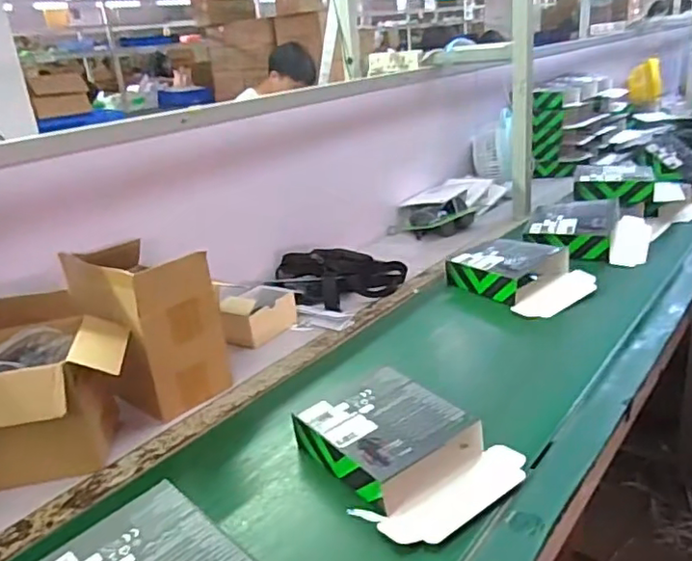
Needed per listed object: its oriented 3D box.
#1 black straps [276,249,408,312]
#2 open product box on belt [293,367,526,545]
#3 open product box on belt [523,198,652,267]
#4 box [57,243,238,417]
[{"bbox_3d":[-0.016,-0.009,1.241,0.278,0.080,0.190,-4,21,5],"label":"black straps"},{"bbox_3d":[0.073,0.200,0.729,0.188,0.063,0.230,-20,25,-33],"label":"open product box on belt"},{"bbox_3d":[0.547,-0.123,1.356,0.250,0.084,0.166,4,23,25],"label":"open product box on belt"},{"bbox_3d":[-0.315,0.064,0.945,0.236,0.224,0.131,13,28,41],"label":"box"}]

